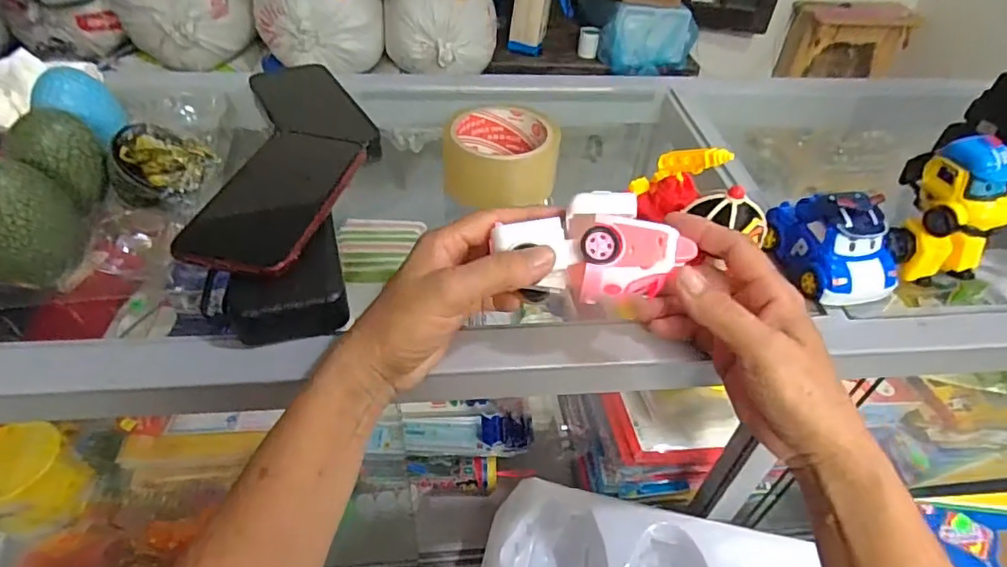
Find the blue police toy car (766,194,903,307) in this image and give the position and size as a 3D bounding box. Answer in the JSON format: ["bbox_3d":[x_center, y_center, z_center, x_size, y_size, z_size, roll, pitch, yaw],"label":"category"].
[{"bbox_3d":[0.239,-0.034,0.406,0.059,0.058,0.092,-11,46,-15],"label":"blue police toy car"}]

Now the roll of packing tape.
[{"bbox_3d":[-0.005,-0.111,0.476,0.105,0.045,0.090,-1,44,-6],"label":"roll of packing tape"}]

